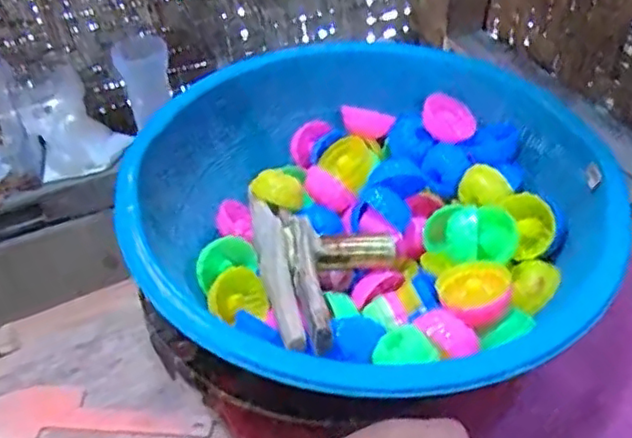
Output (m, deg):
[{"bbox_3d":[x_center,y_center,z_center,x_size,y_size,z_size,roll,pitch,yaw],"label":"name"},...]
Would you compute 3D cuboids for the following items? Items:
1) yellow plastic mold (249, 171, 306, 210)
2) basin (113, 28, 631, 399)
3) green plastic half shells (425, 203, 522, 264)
[{"bbox_3d":[-0.041,-0.032,0.664,0.045,0.021,0.056,-29,50,-25],"label":"yellow plastic mold"},{"bbox_3d":[0.054,-0.005,0.597,0.384,0.122,0.415,-1,45,1],"label":"basin"},{"bbox_3d":[0.146,0.015,0.599,0.062,0.056,0.080,-14,46,-12],"label":"green plastic half shells"}]

